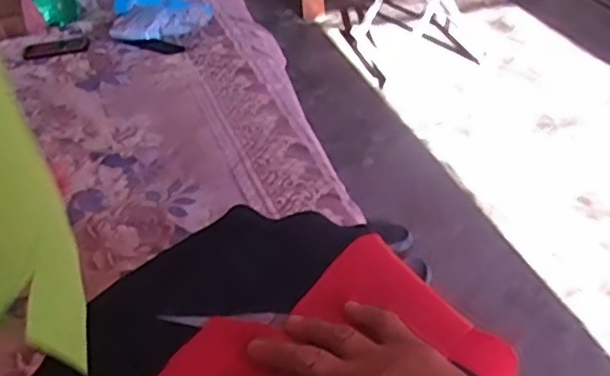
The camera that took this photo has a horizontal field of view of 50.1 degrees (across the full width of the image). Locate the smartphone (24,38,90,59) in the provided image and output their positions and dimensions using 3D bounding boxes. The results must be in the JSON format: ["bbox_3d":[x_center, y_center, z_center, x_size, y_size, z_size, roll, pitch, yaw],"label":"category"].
[{"bbox_3d":[-0.537,-0.300,1.408,0.138,0.014,0.070,-14,40,-10],"label":"smartphone"}]

